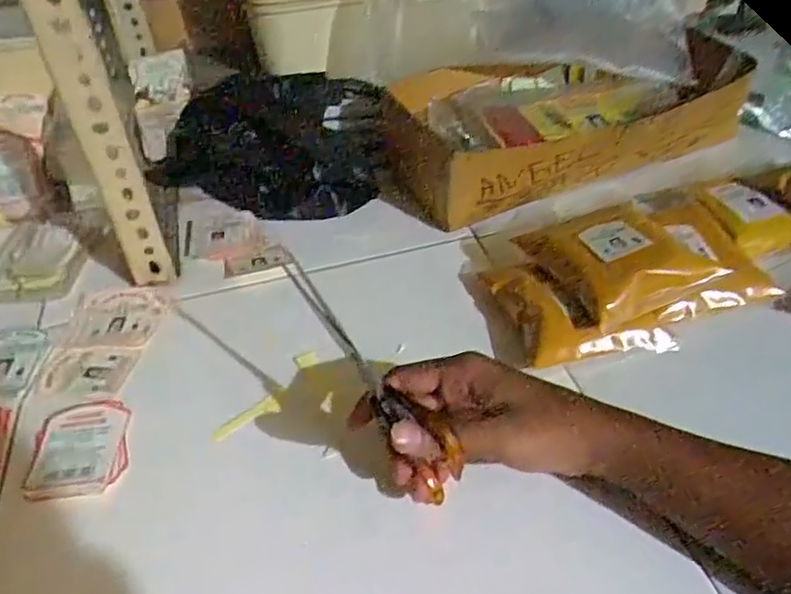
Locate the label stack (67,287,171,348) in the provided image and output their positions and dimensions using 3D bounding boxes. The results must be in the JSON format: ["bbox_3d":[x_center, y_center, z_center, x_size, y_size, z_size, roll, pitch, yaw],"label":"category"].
[{"bbox_3d":[-0.238,0.016,0.570,0.077,0.004,0.072,-2,39,4],"label":"label stack"}]

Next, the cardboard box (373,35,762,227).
[{"bbox_3d":[0.162,-0.182,0.700,0.366,0.102,0.185,-22,42,-19],"label":"cardboard box"}]

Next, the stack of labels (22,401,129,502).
[{"bbox_3d":[-0.219,0.103,0.458,0.063,0.005,0.087,-13,40,-9],"label":"stack of labels"}]

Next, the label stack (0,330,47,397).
[{"bbox_3d":[-0.312,0.053,0.528,0.048,0.007,0.073,-6,39,-1],"label":"label stack"}]

